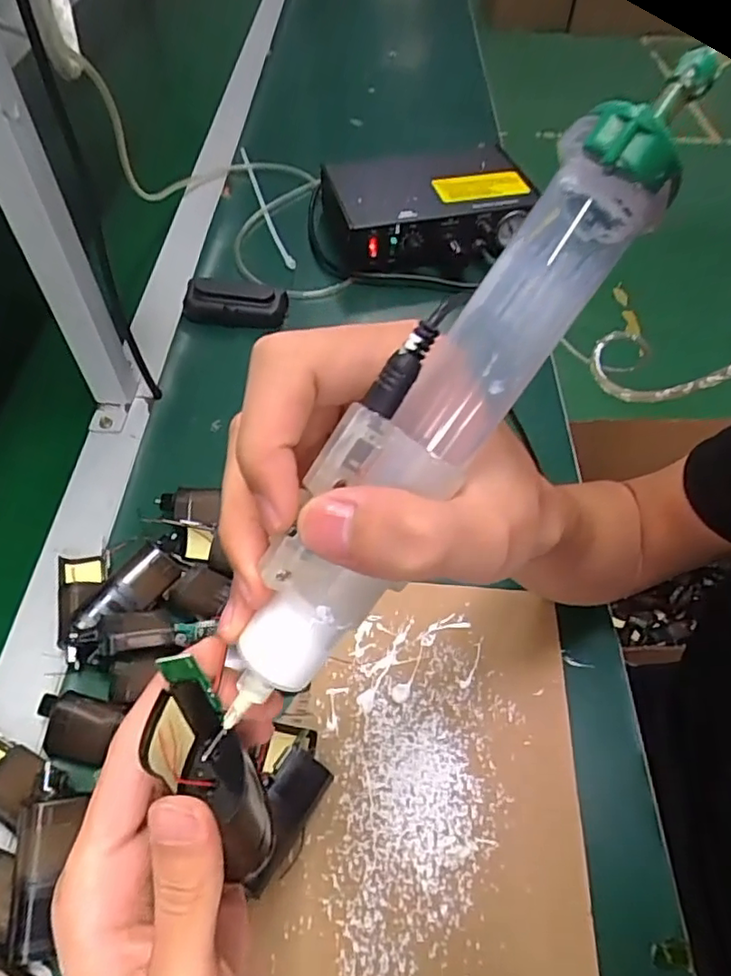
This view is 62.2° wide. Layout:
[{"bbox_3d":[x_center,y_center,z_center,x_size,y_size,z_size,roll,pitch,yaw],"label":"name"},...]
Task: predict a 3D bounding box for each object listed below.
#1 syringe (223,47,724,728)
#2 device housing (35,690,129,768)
[{"bbox_3d":[0.021,-0.023,0.151,0.026,0.024,0.183,41,102,25],"label":"syringe"},{"bbox_3d":[-0.185,0.152,0.390,0.054,0.019,0.039,9,54,5],"label":"device housing"}]

